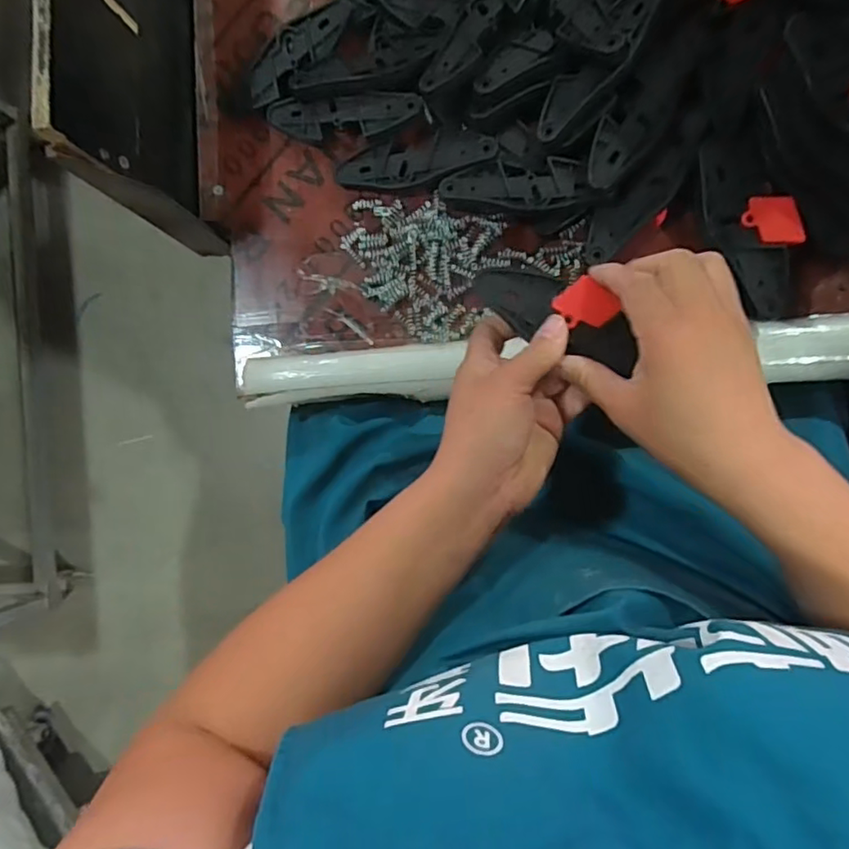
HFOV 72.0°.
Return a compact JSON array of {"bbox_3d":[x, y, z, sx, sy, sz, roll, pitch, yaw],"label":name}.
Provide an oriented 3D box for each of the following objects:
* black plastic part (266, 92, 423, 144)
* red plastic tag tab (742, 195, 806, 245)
[{"bbox_3d":[-0.062,-0.237,0.451,0.118,0.016,0.030,4,90,8],"label":"black plastic part"},{"bbox_3d":[0.233,-0.137,0.390,0.036,0.004,0.033,-2,89,8],"label":"red plastic tag tab"}]

